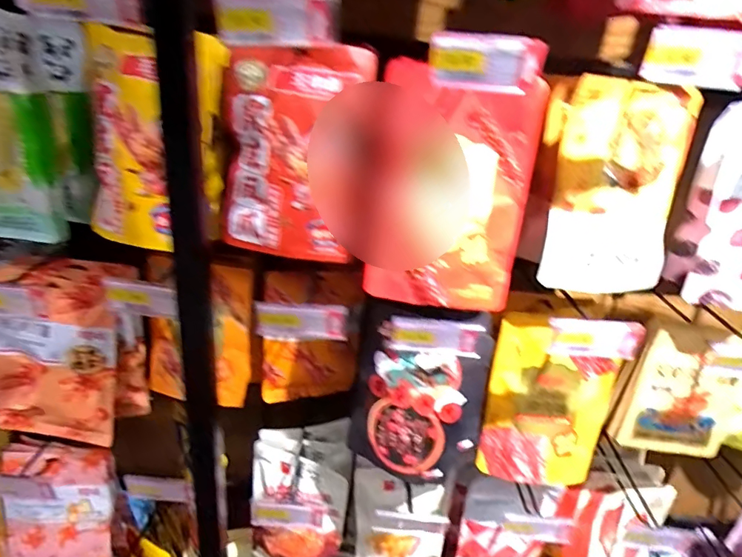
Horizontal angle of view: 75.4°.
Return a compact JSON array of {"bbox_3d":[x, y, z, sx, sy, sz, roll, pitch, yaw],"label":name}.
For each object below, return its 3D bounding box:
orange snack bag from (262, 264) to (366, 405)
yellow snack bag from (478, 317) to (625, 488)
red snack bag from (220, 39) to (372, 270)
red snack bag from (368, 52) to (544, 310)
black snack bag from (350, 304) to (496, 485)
[{"bbox_3d":[-0.092,0.091,0.744,0.145,0.222,0.026,1,26,-10],"label":"orange snack bag"},{"bbox_3d":[0.245,0.176,0.653,0.170,0.248,0.069,4,26,-5],"label":"yellow snack bag"},{"bbox_3d":[-0.094,-0.142,0.563,0.164,0.232,0.058,9,26,6],"label":"red snack bag"},{"bbox_3d":[0.088,-0.090,0.519,0.168,0.229,0.067,6,26,-1],"label":"red snack bag"},{"bbox_3d":[0.067,0.150,0.653,0.175,0.226,0.077,8,8,14],"label":"black snack bag"}]

